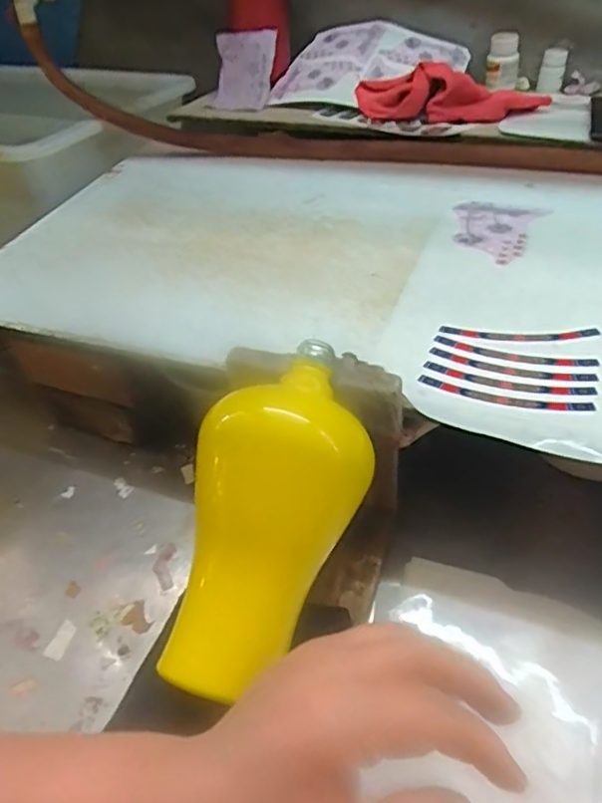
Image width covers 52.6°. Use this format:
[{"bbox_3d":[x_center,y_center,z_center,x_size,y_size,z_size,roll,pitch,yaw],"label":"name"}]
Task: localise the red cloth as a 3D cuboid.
[{"bbox_3d":[0.180,-0.369,0.722,0.227,0.054,0.075,1,44,10],"label":"red cloth"}]

